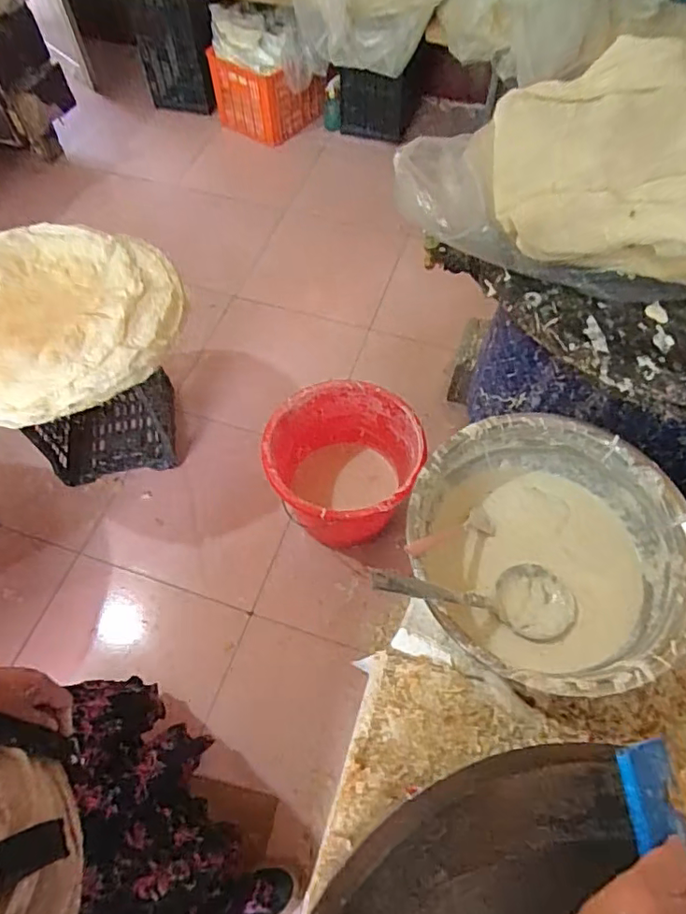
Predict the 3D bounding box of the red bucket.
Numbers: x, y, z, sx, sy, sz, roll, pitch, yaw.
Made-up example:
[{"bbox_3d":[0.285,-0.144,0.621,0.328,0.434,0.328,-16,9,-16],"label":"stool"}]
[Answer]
[{"bbox_3d":[0.007,0.039,1.371,0.363,0.327,0.356,0,60,1],"label":"red bucket"}]

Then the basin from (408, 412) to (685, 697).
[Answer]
[{"bbox_3d":[0.284,0.146,0.802,0.371,0.176,0.379,0,60,1],"label":"basin"}]

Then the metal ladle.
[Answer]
[{"bbox_3d":[0.191,0.189,0.742,0.333,0.065,0.111,16,55,-31],"label":"metal ladle"}]

